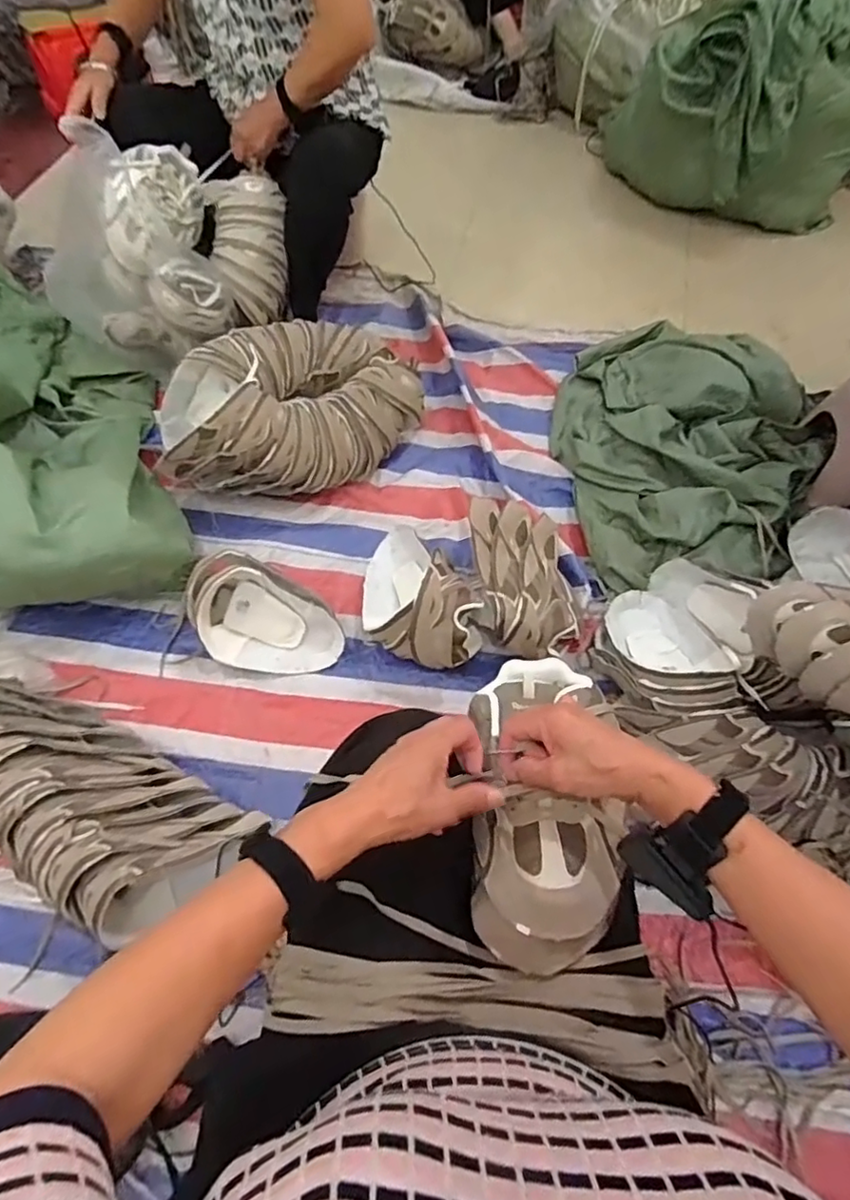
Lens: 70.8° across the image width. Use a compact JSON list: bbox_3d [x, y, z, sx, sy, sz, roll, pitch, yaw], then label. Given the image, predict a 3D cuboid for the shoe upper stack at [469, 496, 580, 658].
[{"bbox_3d":[0.161,-0.023,0.989,0.154,0.148,0.267,-9,59,-4],"label":"shoe upper stack"}]

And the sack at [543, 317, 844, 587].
[{"bbox_3d":[0.519,-0.320,1.179,0.484,0.122,0.614,-5,59,-2],"label":"sack"}]

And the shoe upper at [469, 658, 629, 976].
[{"bbox_3d":[0.108,0.161,0.507,0.125,0.056,0.258,4,53,3],"label":"shoe upper"}]

